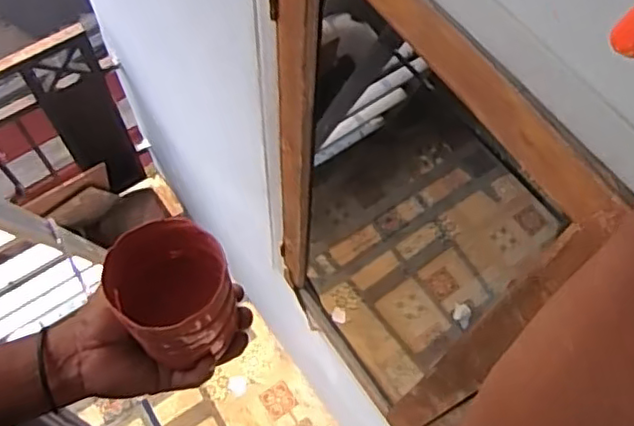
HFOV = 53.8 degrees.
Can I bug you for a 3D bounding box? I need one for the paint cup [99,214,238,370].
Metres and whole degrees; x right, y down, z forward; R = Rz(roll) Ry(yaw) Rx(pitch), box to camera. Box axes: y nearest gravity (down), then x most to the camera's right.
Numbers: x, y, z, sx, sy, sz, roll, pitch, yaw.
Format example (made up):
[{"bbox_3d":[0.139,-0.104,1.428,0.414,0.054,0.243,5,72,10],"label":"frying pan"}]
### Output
[{"bbox_3d":[-0.110,0.060,0.477,0.083,0.089,0.087,1,65,-2],"label":"paint cup"}]

